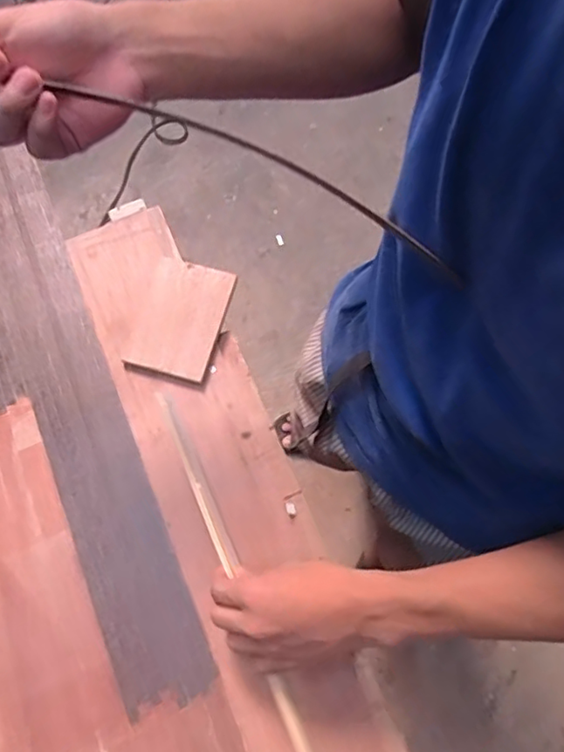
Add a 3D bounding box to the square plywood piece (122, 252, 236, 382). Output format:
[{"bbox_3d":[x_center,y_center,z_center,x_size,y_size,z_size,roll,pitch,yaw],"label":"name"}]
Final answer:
[{"bbox_3d":[-0.116,-0.066,0.631,0.102,0.007,0.127,15,72,6],"label":"square plywood piece"}]

